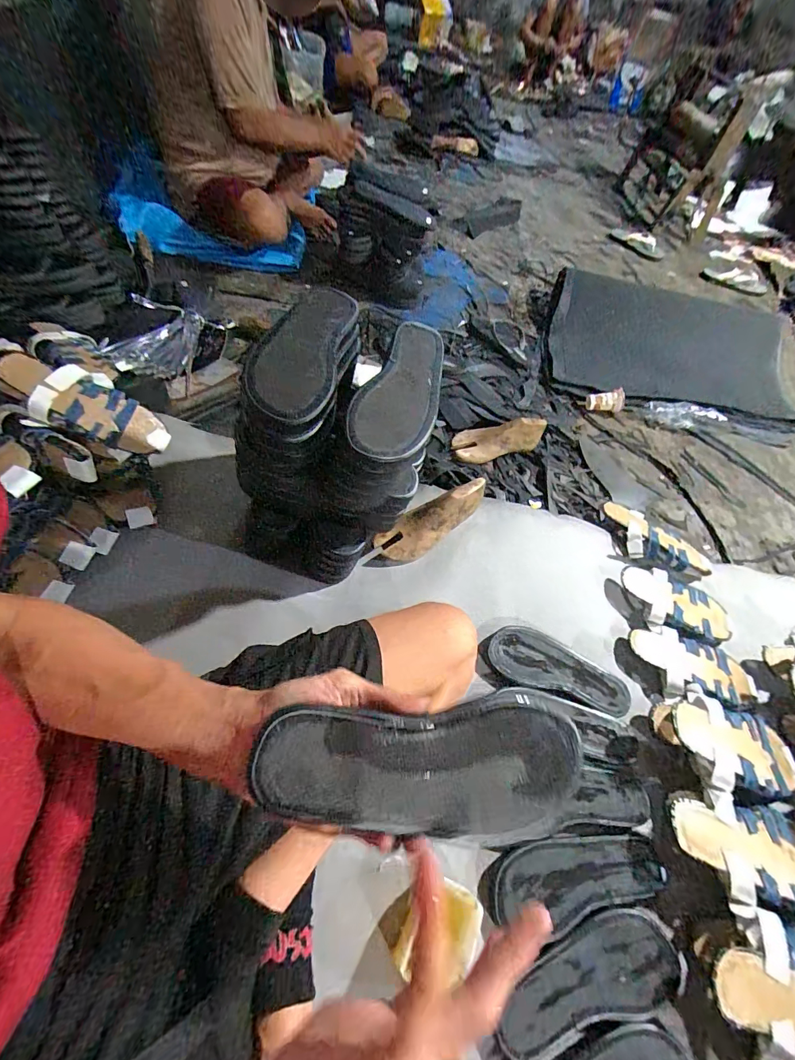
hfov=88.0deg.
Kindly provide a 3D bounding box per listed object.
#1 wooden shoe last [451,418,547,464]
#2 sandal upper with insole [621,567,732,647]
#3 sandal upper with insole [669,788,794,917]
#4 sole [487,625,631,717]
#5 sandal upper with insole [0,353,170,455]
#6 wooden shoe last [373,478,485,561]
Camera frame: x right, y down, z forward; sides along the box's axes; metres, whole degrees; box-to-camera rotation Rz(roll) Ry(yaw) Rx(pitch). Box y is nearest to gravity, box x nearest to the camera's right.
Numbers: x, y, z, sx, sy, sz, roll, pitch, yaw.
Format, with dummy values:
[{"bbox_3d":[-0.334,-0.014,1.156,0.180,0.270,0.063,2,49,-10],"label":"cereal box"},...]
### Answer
[{"bbox_3d":[0.227,-0.210,0.916,0.231,0.062,0.078,-17,61,-18],"label":"wooden shoe last"},{"bbox_3d":[0.533,0.143,0.776,0.222,0.037,0.122,17,56,3],"label":"sandal upper with insole"},{"bbox_3d":[0.471,0.424,0.541,0.235,0.051,0.122,9,57,-3],"label":"sandal upper with insole"},{"bbox_3d":[0.265,0.226,0.677,0.228,0.025,0.096,18,56,4],"label":"sole"},{"bbox_3d":[-0.490,-0.197,0.658,0.225,0.053,0.102,27,50,-32],"label":"sandal upper with insole"},{"bbox_3d":[0.068,-0.016,0.761,0.224,0.080,0.063,-33,64,-8],"label":"wooden shoe last"}]

